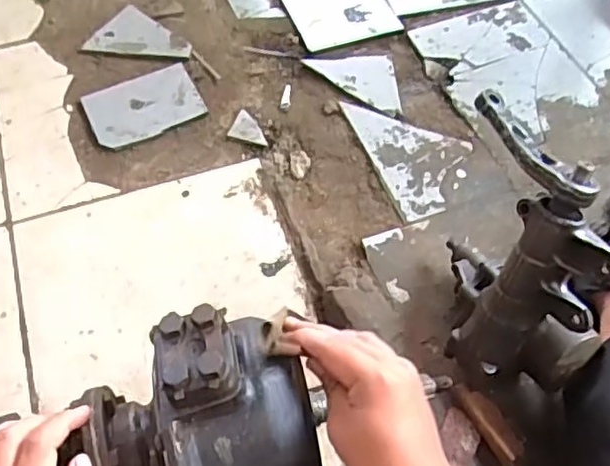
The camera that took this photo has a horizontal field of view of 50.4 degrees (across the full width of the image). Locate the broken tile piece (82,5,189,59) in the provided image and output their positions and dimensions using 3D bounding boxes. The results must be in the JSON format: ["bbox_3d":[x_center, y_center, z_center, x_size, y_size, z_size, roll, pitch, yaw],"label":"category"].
[{"bbox_3d":[-0.301,-0.347,1.188,0.173,0.008,0.127,30,63,16],"label":"broken tile piece"}]

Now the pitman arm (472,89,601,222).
[{"bbox_3d":[0.249,-0.095,0.712,0.040,0.036,0.177,-23,62,-14],"label":"pitman arm"}]

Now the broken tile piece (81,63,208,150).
[{"bbox_3d":[-0.278,-0.220,1.119,0.186,0.016,0.135,-22,62,-14],"label":"broken tile piece"}]

